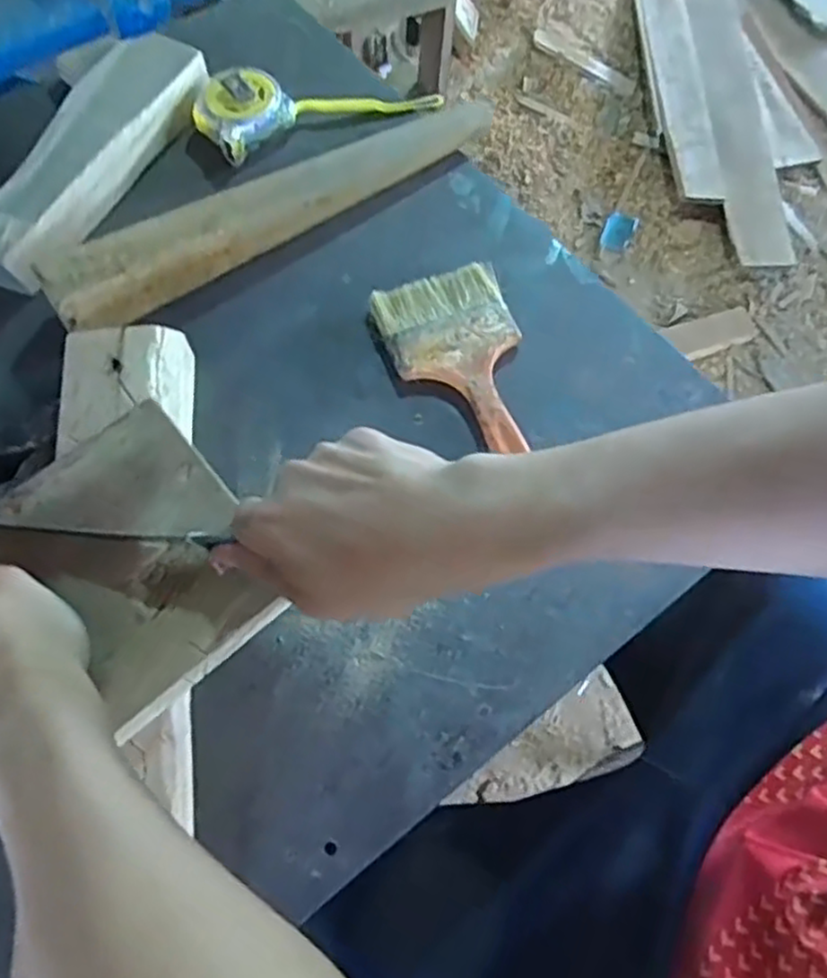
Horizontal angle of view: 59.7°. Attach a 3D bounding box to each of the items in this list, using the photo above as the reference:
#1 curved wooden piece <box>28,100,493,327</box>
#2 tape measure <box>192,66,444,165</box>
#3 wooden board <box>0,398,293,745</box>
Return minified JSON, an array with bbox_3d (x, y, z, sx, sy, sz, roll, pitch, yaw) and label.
[{"bbox_3d":[-0.093,-0.215,0.531,0.357,0.047,0.047,-35,71,-16],"label":"curved wooden piece"},{"bbox_3d":[-0.077,-0.318,0.587,0.197,0.036,0.064,-18,68,-9],"label":"tape measure"},{"bbox_3d":[-0.147,0.031,0.377,0.116,0.017,0.152,-42,73,-18],"label":"wooden board"}]

